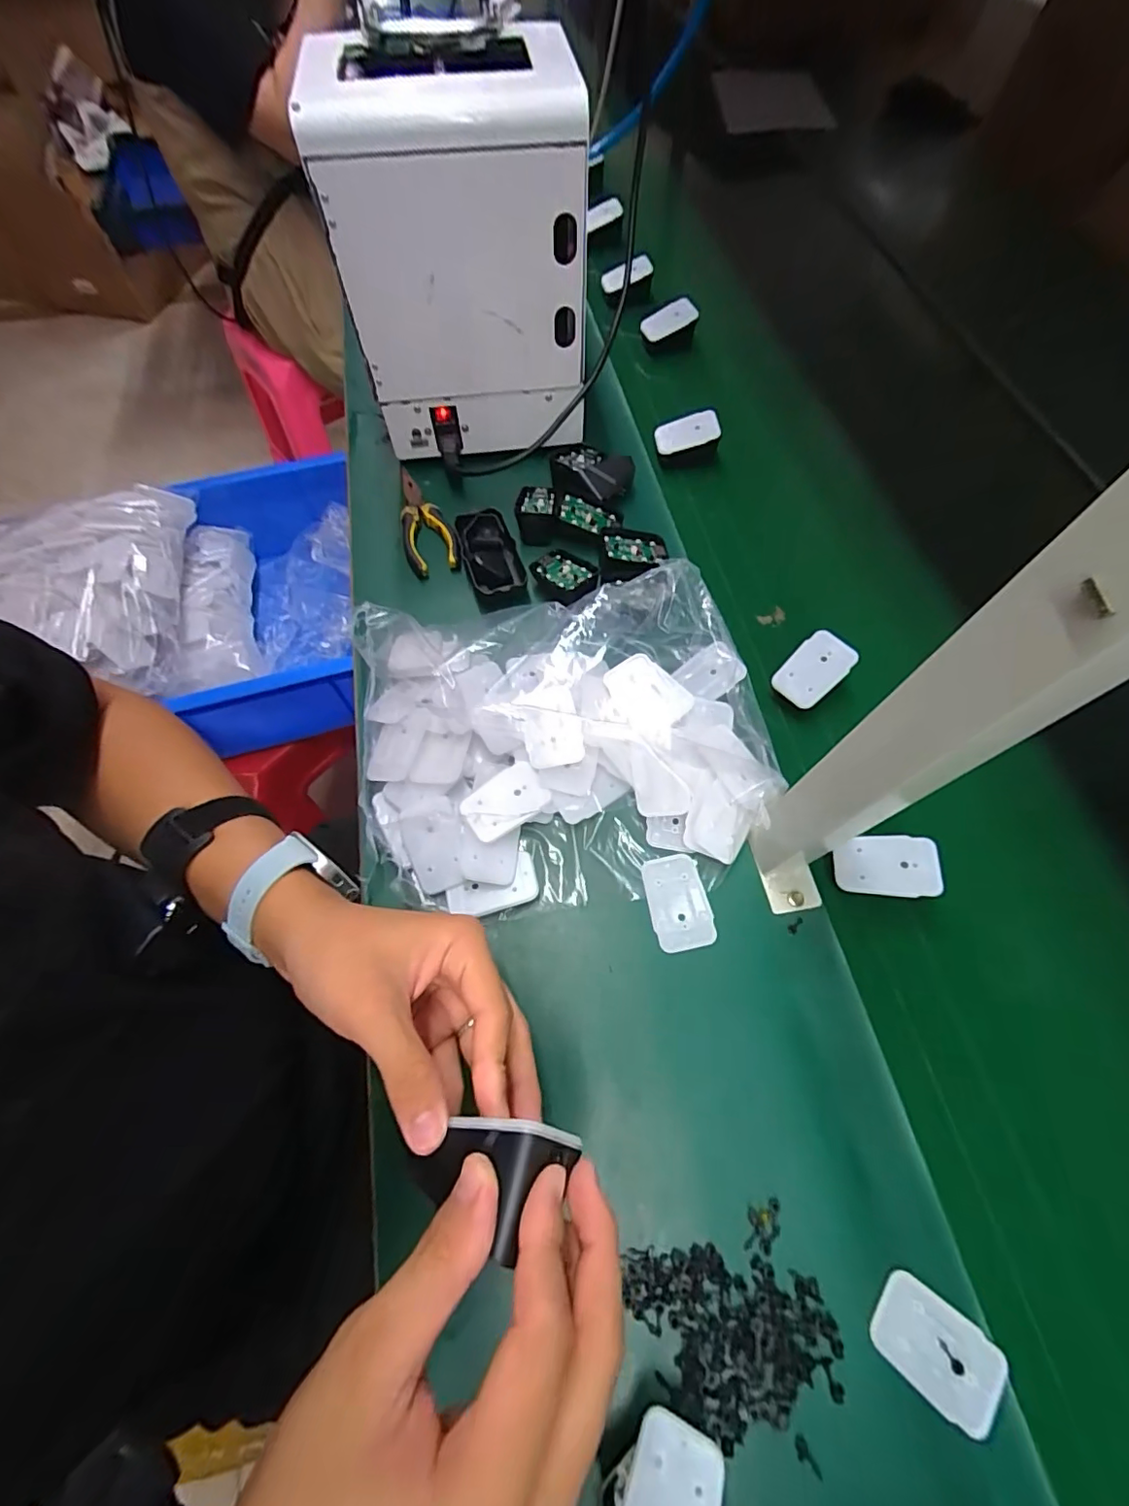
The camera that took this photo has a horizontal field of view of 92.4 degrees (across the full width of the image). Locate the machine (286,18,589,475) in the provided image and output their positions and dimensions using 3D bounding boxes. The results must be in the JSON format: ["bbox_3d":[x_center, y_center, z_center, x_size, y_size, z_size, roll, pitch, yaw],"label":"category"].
[{"bbox_3d":[-0.089,-0.454,0.515,0.212,0.259,0.170,-1,67,0],"label":"machine"}]

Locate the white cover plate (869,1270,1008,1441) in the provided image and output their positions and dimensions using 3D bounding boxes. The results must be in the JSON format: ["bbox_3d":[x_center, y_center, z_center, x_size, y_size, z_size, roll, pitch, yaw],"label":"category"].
[{"bbox_3d":[0.209,0.334,0.302,0.066,0.004,0.046,38,72,15],"label":"white cover plate"}]

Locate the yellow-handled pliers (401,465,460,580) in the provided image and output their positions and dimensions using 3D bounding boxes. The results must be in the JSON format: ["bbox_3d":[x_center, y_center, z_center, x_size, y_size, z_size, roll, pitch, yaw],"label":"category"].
[{"bbox_3d":[-0.152,-0.244,0.569,0.052,0.015,0.150,-22,68,-9],"label":"yellow-handled pliers"}]

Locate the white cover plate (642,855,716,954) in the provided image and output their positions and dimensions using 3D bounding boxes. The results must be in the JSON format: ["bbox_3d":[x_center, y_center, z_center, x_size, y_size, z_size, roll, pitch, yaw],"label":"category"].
[{"bbox_3d":[0.086,0.113,0.411,0.044,0.004,0.068,-10,67,-4],"label":"white cover plate"}]

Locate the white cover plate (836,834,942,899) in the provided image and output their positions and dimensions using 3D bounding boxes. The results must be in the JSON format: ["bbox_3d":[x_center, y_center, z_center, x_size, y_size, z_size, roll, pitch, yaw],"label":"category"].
[{"bbox_3d":[0.238,0.082,0.400,0.069,0.009,0.044,-1,69,18],"label":"white cover plate"}]

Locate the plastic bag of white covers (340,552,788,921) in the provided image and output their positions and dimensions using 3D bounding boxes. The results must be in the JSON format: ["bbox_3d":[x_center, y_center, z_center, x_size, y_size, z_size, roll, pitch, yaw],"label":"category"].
[{"bbox_3d":[-0.003,-0.012,0.434,0.327,0.065,0.286,-7,67,-3],"label":"plastic bag of white covers"}]

